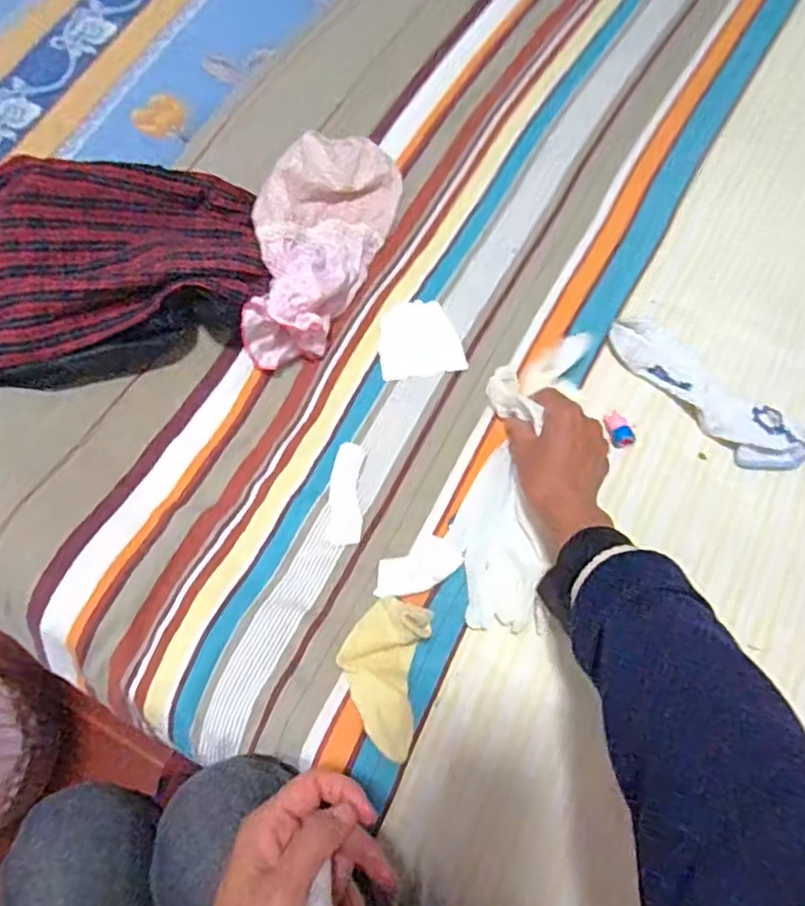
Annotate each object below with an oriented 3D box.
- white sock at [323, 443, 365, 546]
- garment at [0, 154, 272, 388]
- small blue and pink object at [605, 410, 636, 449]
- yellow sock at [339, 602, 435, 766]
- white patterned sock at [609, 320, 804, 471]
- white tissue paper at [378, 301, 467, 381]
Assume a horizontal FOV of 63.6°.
[{"bbox_3d":[-0.047,0.034,0.551,0.029,0.008,0.086,5,71,2],"label":"white sock"},{"bbox_3d":[-0.276,-0.150,0.560,0.304,0.113,0.158,-15,71,-5],"label":"garment"},{"bbox_3d":[0.188,-0.020,0.566,0.018,0.015,0.031,-16,71,-5],"label":"small blue and pink object"},{"bbox_3d":[-0.016,0.165,0.490,0.061,0.028,0.106,11,71,4],"label":"yellow sock"},{"bbox_3d":[0.270,-0.055,0.581,0.191,0.022,0.053,43,76,14],"label":"white patterned sock"},{"bbox_3d":[0.014,-0.105,0.598,0.074,0.005,0.078,-11,71,-4],"label":"white tissue paper"}]

